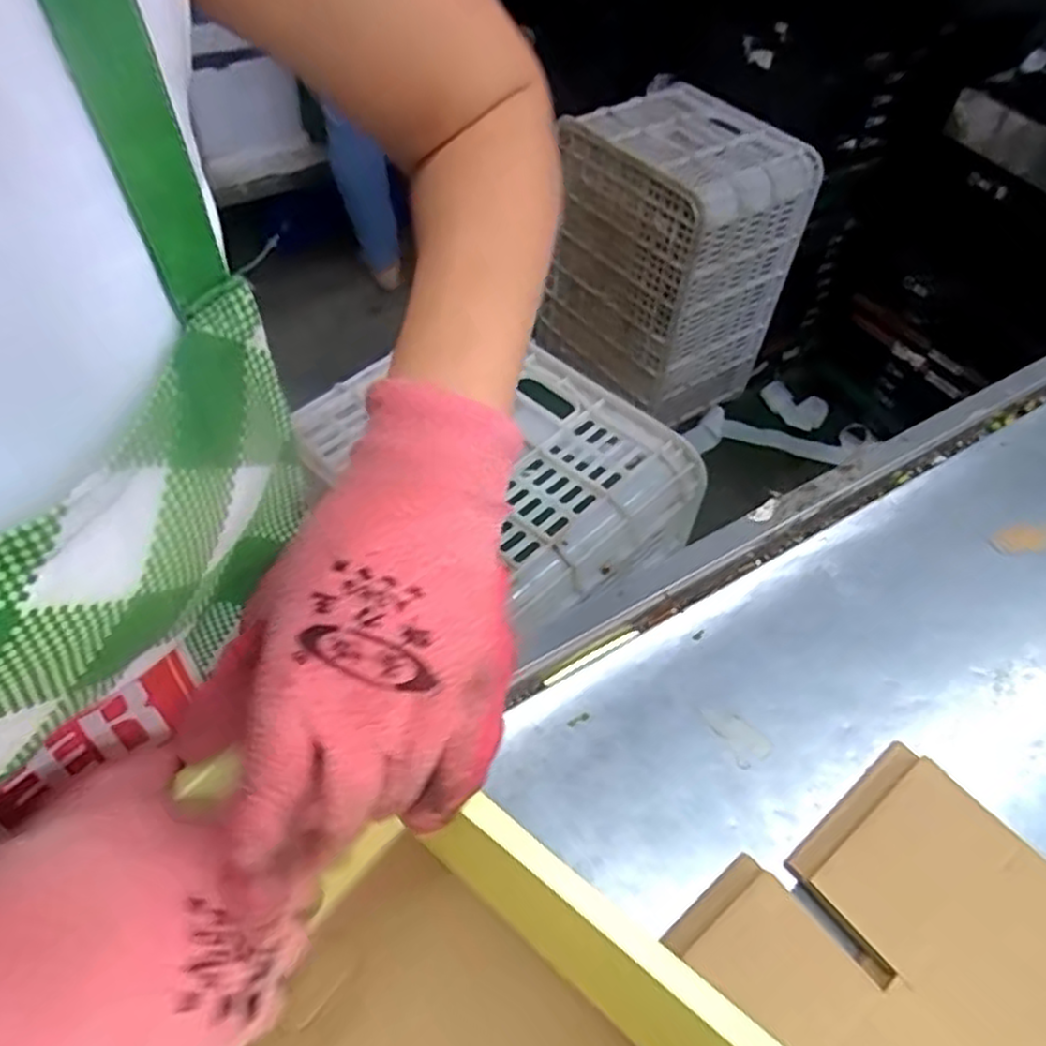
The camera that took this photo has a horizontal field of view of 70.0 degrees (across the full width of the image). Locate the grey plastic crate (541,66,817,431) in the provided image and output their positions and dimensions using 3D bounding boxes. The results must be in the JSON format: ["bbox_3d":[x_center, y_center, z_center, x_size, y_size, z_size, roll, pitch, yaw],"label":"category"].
[{"bbox_3d":[0.327,-0.558,1.598,0.389,0.505,0.398,-33,61,-27],"label":"grey plastic crate"}]

